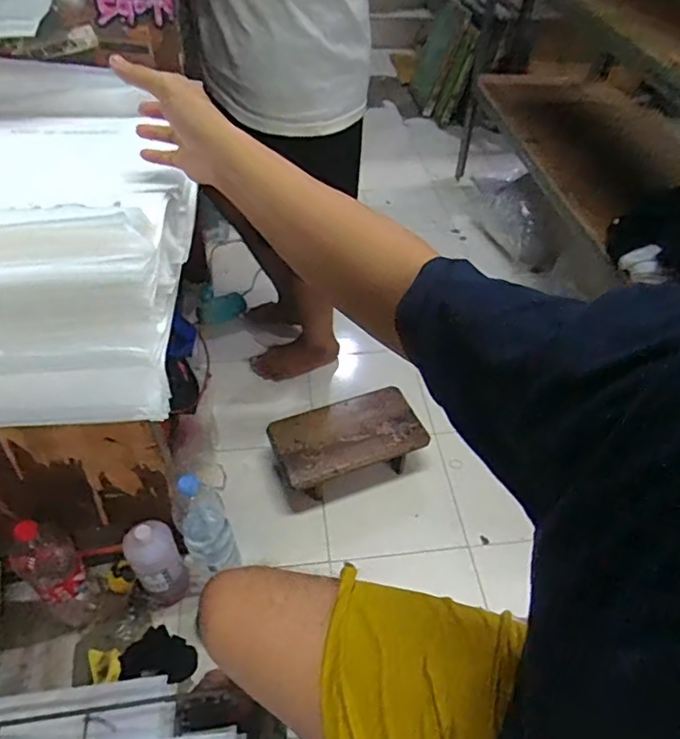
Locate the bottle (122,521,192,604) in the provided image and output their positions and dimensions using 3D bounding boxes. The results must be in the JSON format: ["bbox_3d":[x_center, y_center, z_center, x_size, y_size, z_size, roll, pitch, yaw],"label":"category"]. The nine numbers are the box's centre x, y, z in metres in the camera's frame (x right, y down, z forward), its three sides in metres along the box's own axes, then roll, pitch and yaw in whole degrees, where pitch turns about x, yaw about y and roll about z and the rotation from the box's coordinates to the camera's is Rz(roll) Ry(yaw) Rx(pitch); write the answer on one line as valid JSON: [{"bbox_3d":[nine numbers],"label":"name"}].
[{"bbox_3d":[-0.332,0.350,0.990,0.081,0.217,0.076,1,46,-1],"label":"bottle"}]

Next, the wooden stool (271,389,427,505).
[{"bbox_3d":[0.017,0.173,1.272,0.336,0.106,0.195,-12,48,-13],"label":"wooden stool"}]

